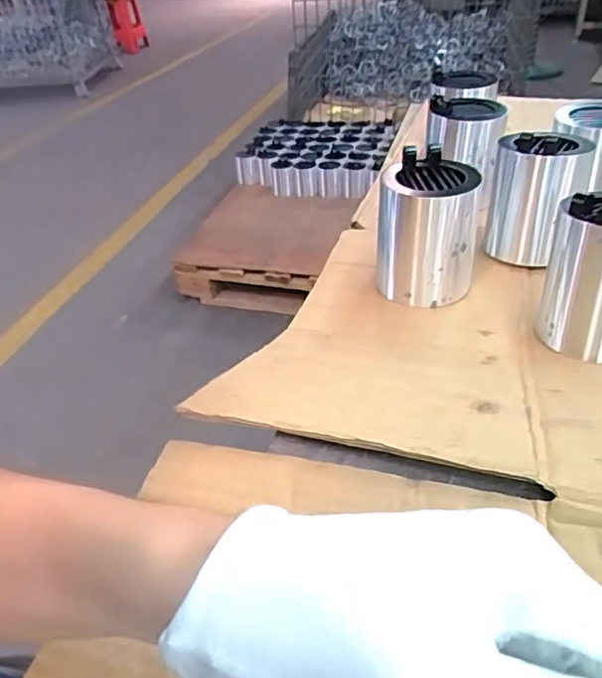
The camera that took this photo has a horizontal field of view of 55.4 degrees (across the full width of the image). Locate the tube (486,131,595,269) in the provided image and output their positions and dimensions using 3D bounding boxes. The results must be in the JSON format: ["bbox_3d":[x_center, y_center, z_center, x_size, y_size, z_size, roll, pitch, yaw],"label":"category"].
[{"bbox_3d":[0.233,-0.143,0.575,0.082,0.115,0.083,8,39,16],"label":"tube"}]

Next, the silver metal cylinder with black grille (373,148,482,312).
[{"bbox_3d":[0.114,-0.102,0.531,0.083,0.115,0.085,1,38,8],"label":"silver metal cylinder with black grille"}]

